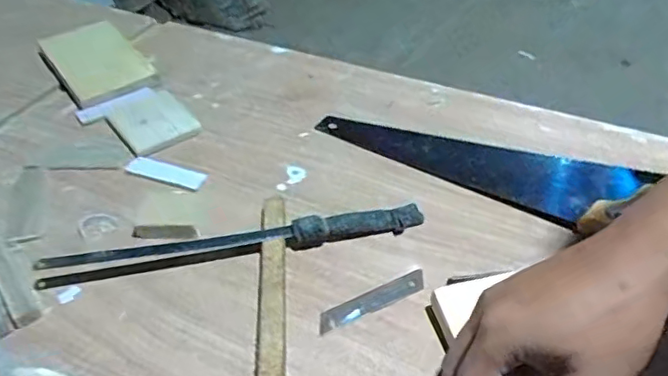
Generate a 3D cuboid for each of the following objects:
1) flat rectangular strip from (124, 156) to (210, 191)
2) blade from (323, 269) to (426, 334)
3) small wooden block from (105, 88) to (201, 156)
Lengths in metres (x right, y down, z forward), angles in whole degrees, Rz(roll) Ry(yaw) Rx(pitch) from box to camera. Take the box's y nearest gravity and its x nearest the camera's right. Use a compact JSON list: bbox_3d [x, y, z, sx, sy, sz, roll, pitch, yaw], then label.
[{"bbox_3d":[-0.158,-0.015,0.539,0.078,0.004,0.022,14,45,15],"label":"flat rectangular strip"},{"bbox_3d":[0.029,0.084,0.433,0.090,0.004,0.019,-21,46,-20],"label":"blade"},{"bbox_3d":[-0.188,-0.072,0.597,0.073,0.011,0.083,-29,50,-27],"label":"small wooden block"}]

